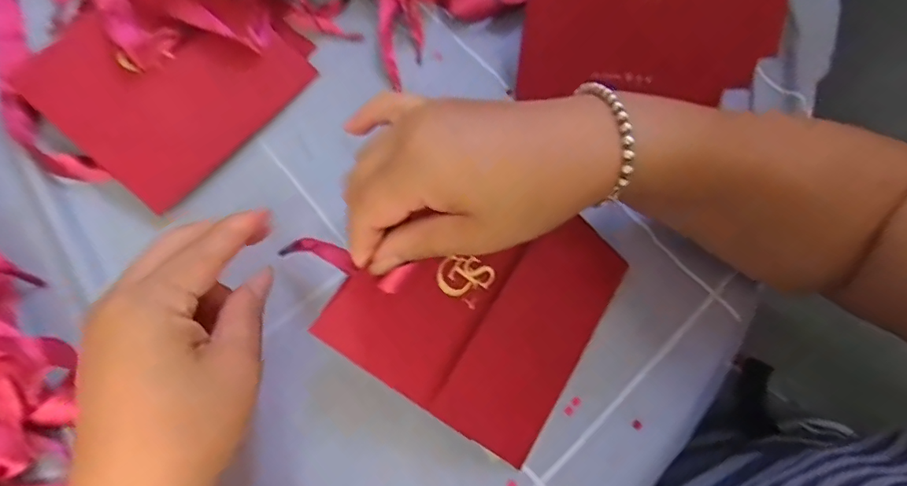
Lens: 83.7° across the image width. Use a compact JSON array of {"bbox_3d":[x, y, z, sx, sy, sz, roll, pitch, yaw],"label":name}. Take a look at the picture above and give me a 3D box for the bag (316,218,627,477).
[{"bbox_3d":[0.022,0.030,0.281,0.139,0.009,0.137,40,73,-18],"label":"bag"}]

